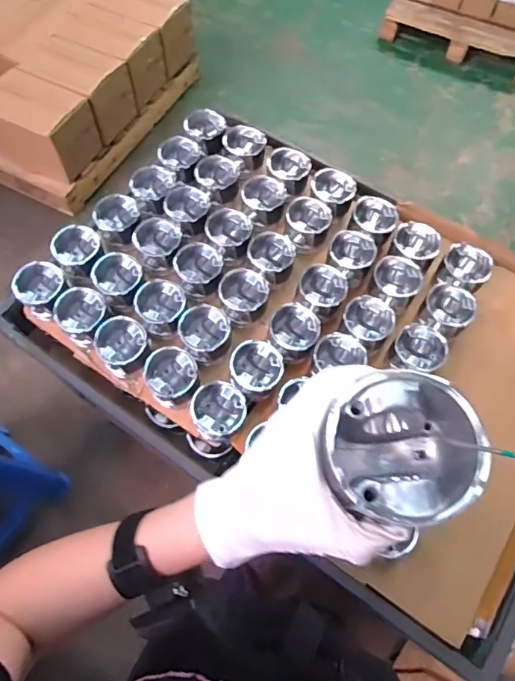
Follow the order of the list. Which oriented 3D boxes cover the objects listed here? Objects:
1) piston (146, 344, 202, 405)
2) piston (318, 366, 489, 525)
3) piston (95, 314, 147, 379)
[{"bbox_3d":[-0.155,0.073,0.881,0.098,0.077,0.103,-13,65,-7],"label":"piston"},{"bbox_3d":[0.089,0.073,0.309,0.091,0.067,0.089,0,64,0],"label":"piston"},{"bbox_3d":[-0.253,0.008,0.892,0.090,0.076,0.087,0,64,0],"label":"piston"}]

